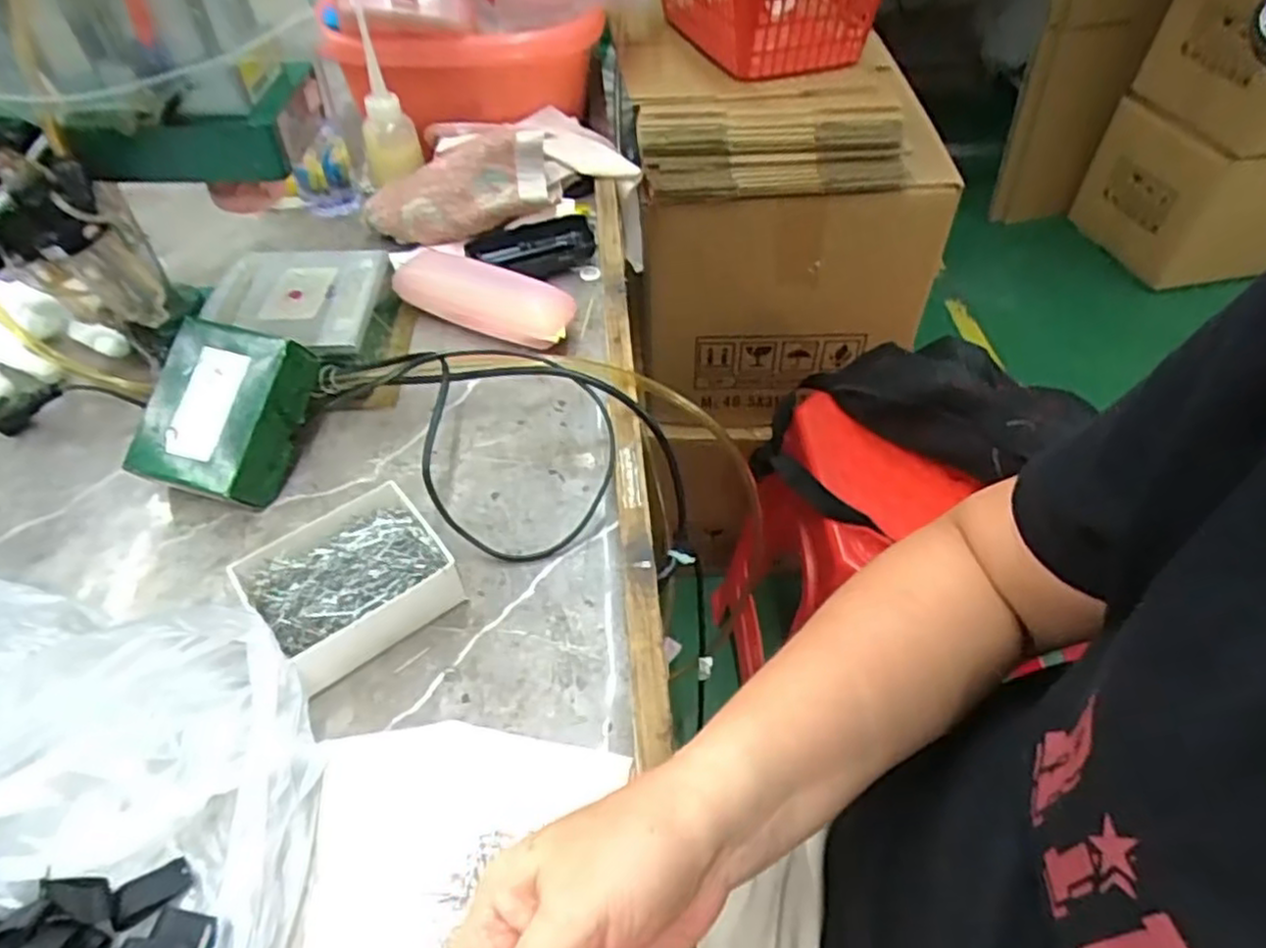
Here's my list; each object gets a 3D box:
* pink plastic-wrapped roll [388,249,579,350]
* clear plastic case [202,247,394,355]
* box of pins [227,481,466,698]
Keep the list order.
[{"bbox_3d":[-0.118,-0.142,0.589,0.153,0.039,0.051,22,53,19],"label":"pink plastic-wrapped roll"},{"bbox_3d":[-0.256,-0.130,0.553,0.121,0.015,0.120,-2,49,-1],"label":"clear plastic case"},{"bbox_3d":[-0.158,0.062,0.416,0.101,0.047,0.086,-32,56,-24],"label":"box of pins"}]

